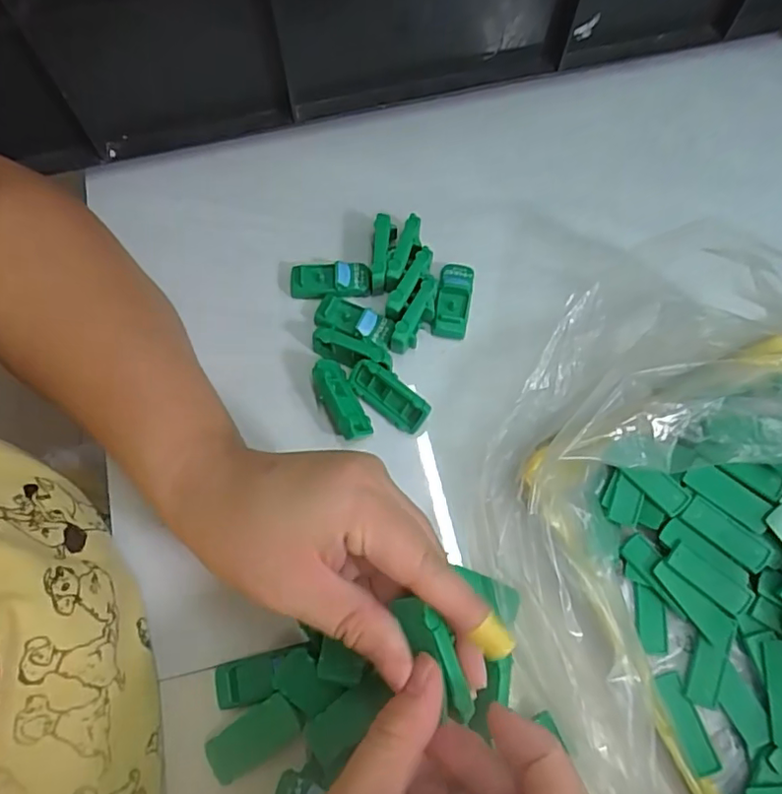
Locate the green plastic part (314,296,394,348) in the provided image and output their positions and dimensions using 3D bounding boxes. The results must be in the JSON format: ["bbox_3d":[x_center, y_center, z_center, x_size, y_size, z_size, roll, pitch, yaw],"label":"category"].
[{"bbox_3d":[-0.021,-0.043,0.327,0.044,0.011,0.019,20,73,10],"label":"green plastic part"}]

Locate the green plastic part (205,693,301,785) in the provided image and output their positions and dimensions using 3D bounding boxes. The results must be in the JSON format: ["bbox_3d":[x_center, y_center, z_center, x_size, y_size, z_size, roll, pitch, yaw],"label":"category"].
[{"bbox_3d":[-0.062,0.153,0.259,0.040,0.013,0.020,-32,72,-8],"label":"green plastic part"}]

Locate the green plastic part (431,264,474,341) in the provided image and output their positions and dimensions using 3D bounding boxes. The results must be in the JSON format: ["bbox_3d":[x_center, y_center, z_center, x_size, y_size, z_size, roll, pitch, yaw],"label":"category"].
[{"bbox_3d":[0.036,-0.055,0.335,0.020,0.013,0.043,8,72,6],"label":"green plastic part"}]

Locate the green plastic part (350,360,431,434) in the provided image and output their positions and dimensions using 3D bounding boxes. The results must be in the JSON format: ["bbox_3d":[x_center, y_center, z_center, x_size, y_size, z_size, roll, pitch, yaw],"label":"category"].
[{"bbox_3d":[0.000,-0.001,0.311,0.046,0.024,0.010,37,34,10],"label":"green plastic part"}]

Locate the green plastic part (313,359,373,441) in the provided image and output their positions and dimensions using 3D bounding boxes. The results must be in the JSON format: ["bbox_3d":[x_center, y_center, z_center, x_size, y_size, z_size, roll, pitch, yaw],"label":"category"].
[{"bbox_3d":[-0.027,0.002,0.307,0.018,0.018,0.045,-26,71,-6],"label":"green plastic part"}]

